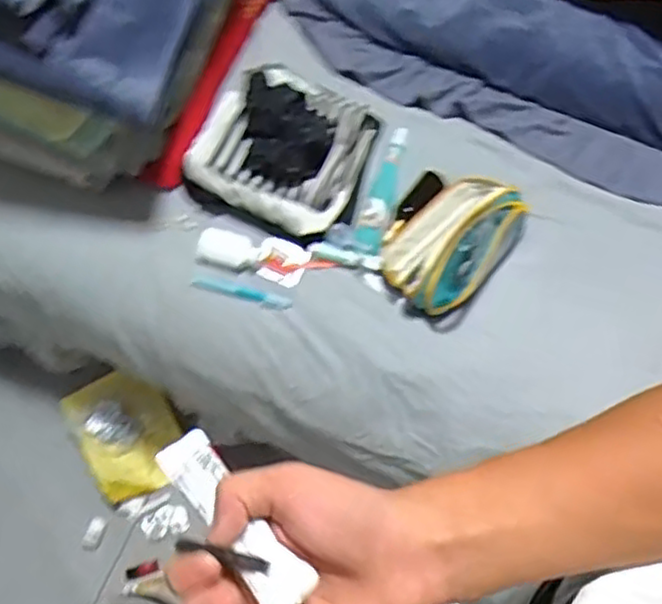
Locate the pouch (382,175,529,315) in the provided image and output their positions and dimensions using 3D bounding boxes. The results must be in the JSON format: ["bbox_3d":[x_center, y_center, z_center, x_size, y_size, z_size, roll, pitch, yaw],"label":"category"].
[{"bbox_3d":[0.174,-0.099,0.992,0.146,0.088,0.223,36,72,14],"label":"pouch"}]

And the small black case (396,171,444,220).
[{"bbox_3d":[0.132,-0.159,1.053,0.028,0.030,0.086,42,87,15],"label":"small black case"}]

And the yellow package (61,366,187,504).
[{"bbox_3d":[-0.419,0.265,1.433,0.187,0.028,0.268,-31,71,-11],"label":"yellow package"}]

